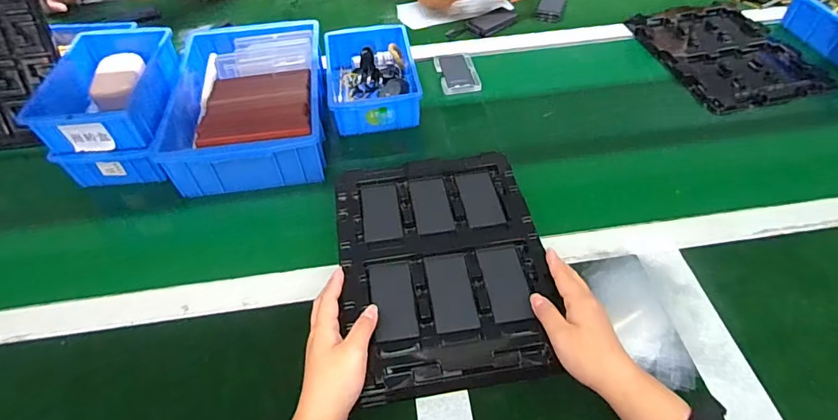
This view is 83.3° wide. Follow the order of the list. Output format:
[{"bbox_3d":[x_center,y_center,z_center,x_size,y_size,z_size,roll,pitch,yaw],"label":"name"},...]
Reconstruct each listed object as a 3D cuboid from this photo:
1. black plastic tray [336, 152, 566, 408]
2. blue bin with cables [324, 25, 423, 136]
[{"bbox_3d":[0.023,0.053,0.518,0.211,0.028,0.280,-6,51,-3],"label":"black plastic tray"},{"bbox_3d":[-0.076,-0.211,0.745,0.133,0.057,0.215,-9,51,-5],"label":"blue bin with cables"}]

